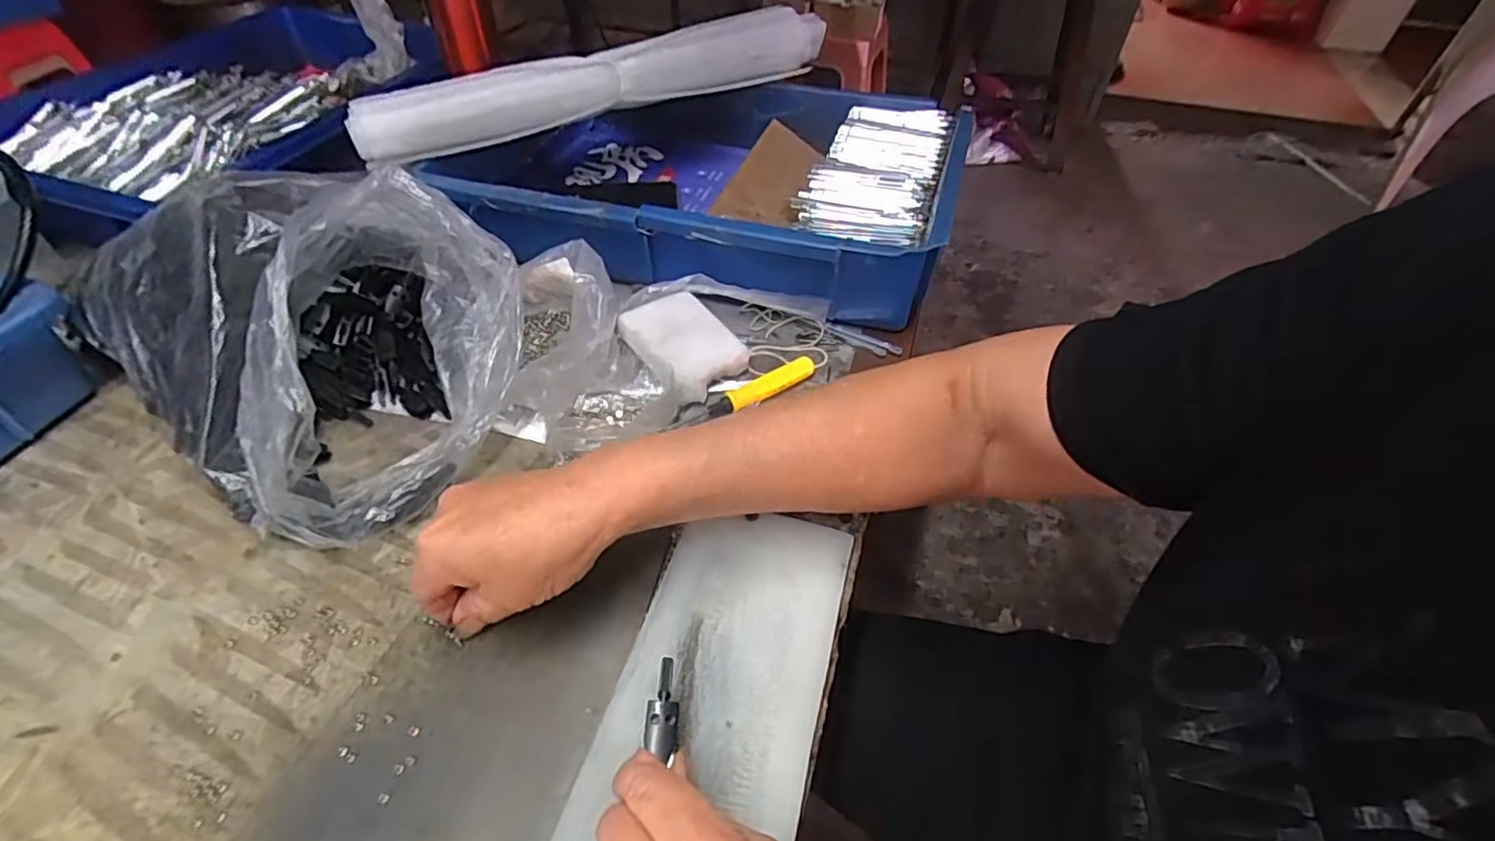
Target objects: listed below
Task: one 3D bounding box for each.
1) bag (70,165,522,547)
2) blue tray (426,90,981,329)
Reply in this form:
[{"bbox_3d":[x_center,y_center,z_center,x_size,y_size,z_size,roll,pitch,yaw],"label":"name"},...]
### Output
[{"bbox_3d":[-0.278,-0.064,0.407,0.265,0.137,0.189,27,49,24],"label":"bag"},{"bbox_3d":[-0.037,-0.219,0.576,0.418,0.082,0.274,13,47,10],"label":"blue tray"}]

